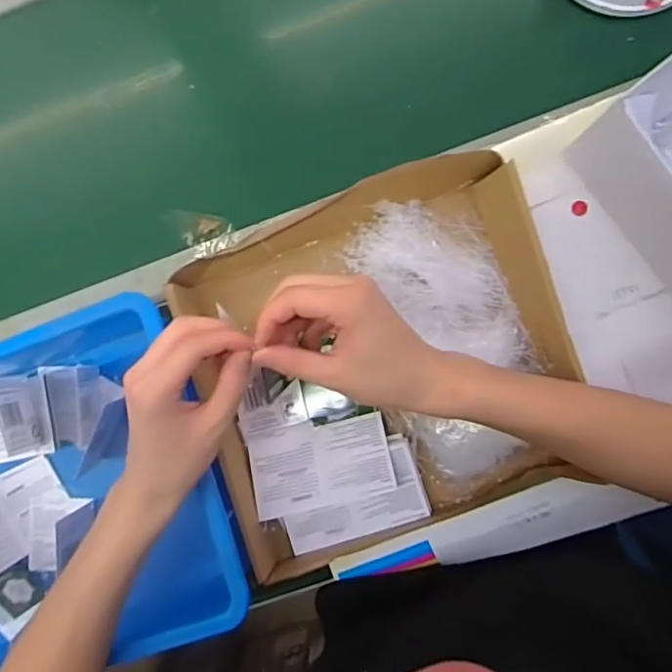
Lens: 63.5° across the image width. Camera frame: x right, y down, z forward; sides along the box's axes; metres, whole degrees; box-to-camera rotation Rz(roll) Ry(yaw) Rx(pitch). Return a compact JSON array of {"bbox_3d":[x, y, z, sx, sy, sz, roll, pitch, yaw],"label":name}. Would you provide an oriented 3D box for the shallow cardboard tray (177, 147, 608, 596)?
[{"bbox_3d":[0.038,0.031,0.477,0.321,0.069,0.306,-24,84,4],"label":"shallow cardboard tray"}]

